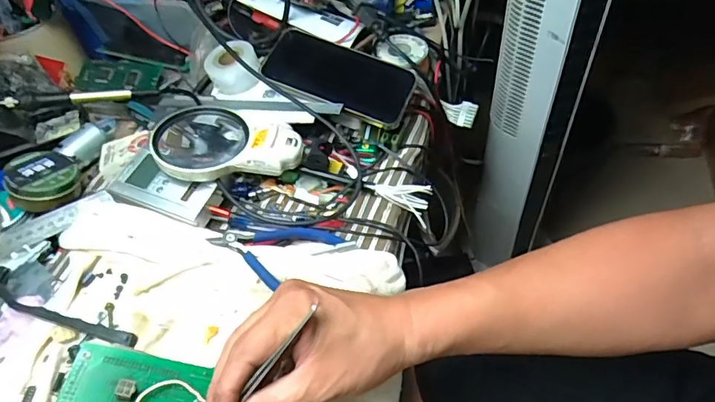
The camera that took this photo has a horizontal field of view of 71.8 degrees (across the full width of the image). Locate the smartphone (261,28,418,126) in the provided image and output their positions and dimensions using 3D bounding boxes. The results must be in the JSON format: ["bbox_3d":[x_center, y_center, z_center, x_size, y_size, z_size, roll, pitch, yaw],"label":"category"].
[{"bbox_3d":[-0.019,-0.139,0.538,0.157,0.008,0.085,20,65,4],"label":"smartphone"}]

